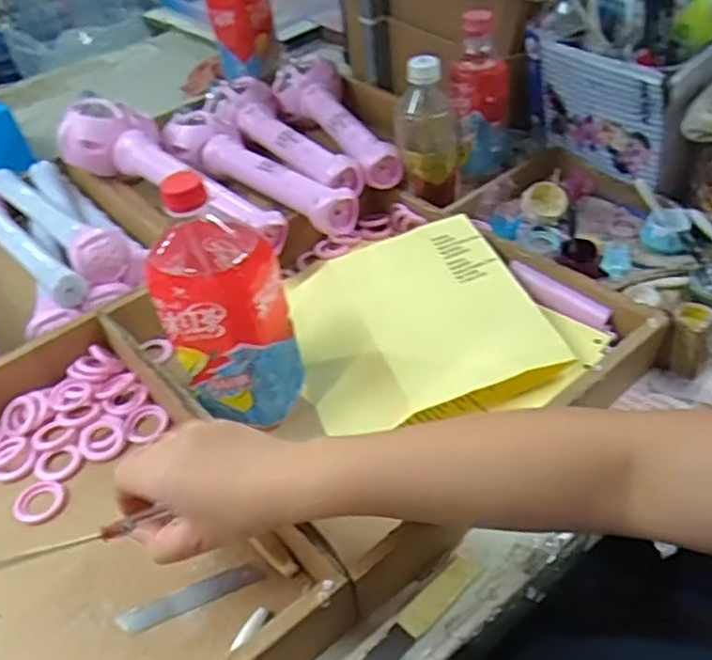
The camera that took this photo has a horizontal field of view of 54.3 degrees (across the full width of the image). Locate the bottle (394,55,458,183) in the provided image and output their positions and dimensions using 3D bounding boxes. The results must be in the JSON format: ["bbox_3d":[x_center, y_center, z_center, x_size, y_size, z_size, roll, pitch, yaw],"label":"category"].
[{"bbox_3d":[0.076,-0.217,0.740,0.067,0.130,0.060,-2,42,5],"label":"bottle"}]

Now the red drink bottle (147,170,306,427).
[{"bbox_3d":[-0.098,-0.024,0.534,0.079,0.204,0.084,19,48,26],"label":"red drink bottle"}]

